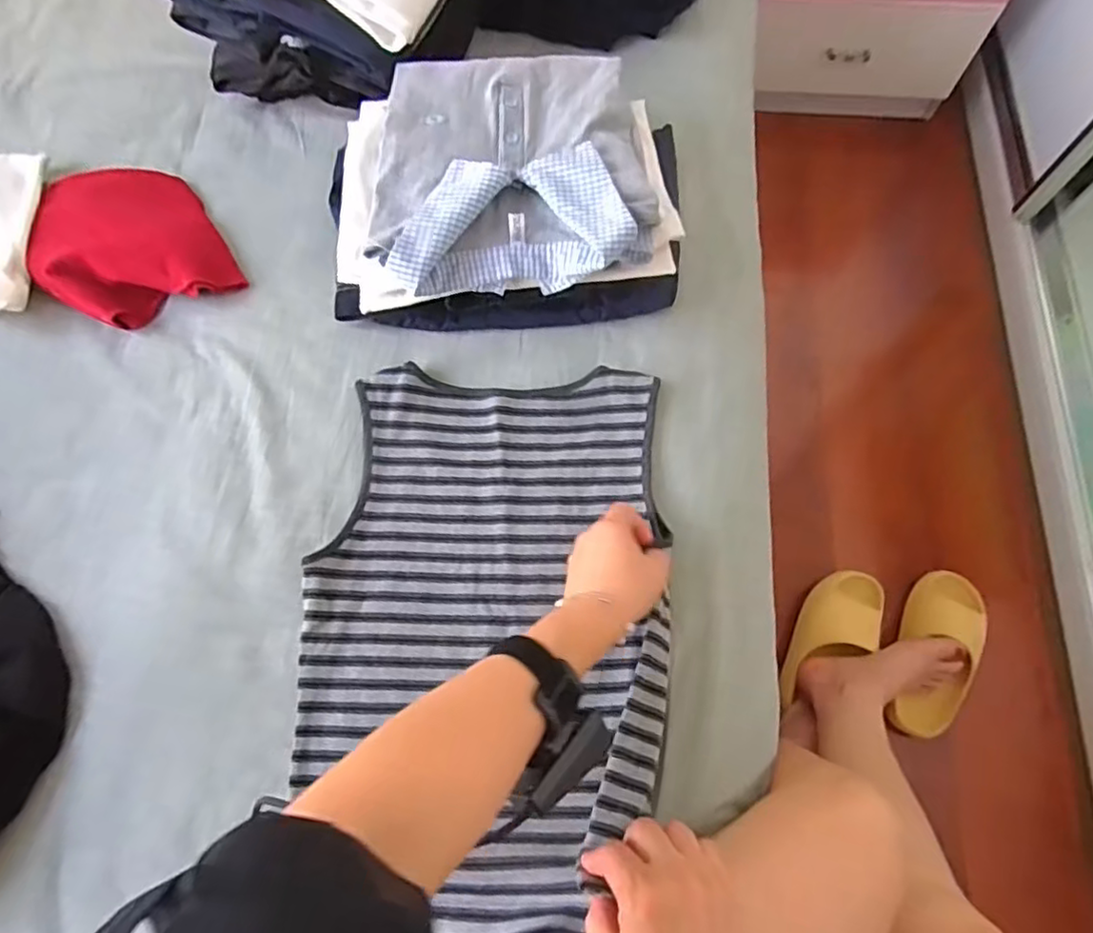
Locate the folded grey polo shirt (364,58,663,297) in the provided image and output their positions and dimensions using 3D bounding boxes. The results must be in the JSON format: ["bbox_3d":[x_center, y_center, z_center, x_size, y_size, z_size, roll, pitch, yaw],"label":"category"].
[{"bbox_3d":[-0.034,-0.282,0.607,0.250,0.049,0.248,-3,69,1],"label":"folded grey polo shirt"}]

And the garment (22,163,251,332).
[{"bbox_3d":[-0.417,-0.225,0.651,0.182,0.051,0.179,-18,70,-5],"label":"garment"}]

